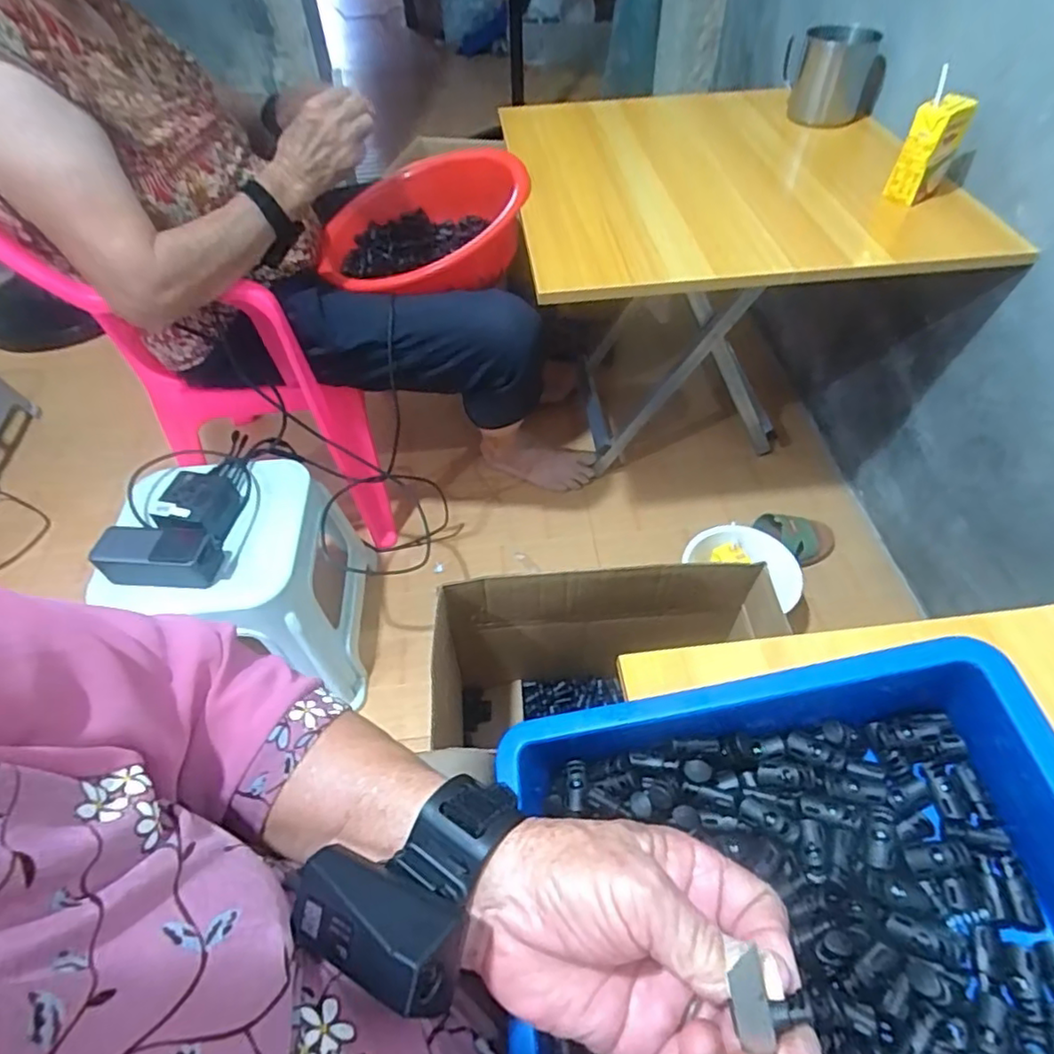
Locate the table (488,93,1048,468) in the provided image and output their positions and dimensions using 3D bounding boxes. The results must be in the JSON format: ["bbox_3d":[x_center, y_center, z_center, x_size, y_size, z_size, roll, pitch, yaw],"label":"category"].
[{"bbox_3d":[0.301,-0.372,1.085,0.596,0.509,0.591,-6,51,-3],"label":"table"}]

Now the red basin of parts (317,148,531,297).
[{"bbox_3d":[-0.165,-0.444,0.948,0.363,0.120,0.363,-13,49,15],"label":"red basin of parts"}]

